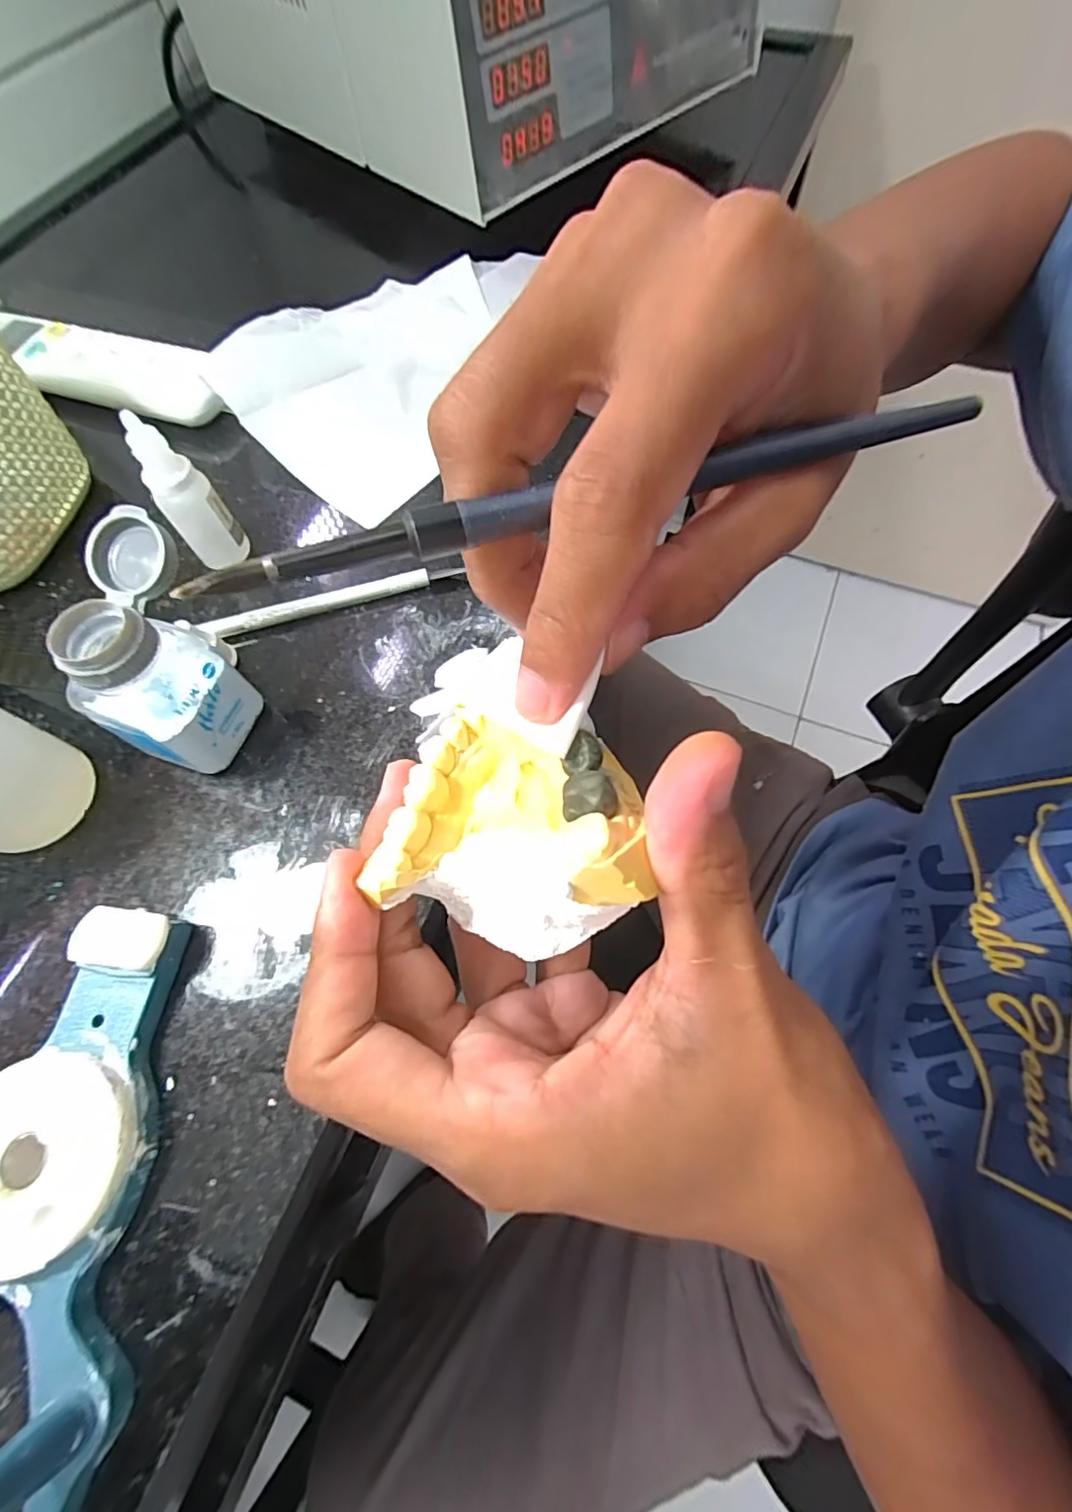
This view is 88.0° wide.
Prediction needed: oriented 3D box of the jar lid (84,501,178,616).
[{"bbox_3d":[-0.140,-0.069,0.196,0.029,0.010,0.030,0,91,-2],"label":"jar lid"}]

